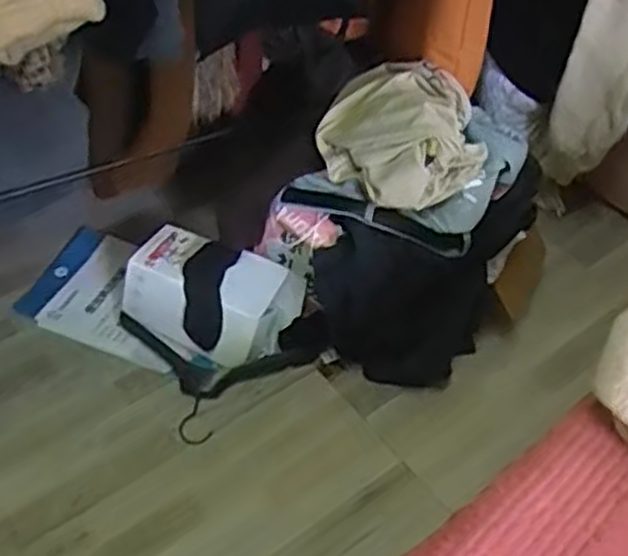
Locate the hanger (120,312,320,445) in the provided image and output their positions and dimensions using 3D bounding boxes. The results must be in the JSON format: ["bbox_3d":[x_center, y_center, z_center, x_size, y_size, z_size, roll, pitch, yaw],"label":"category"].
[{"bbox_3d":[-0.179,0.167,1.270,0.350,0.042,0.210,8,48,3],"label":"hanger"}]

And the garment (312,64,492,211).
[{"bbox_3d":[0.132,-0.233,1.203,0.244,0.130,0.258,4,48,0],"label":"garment"}]

